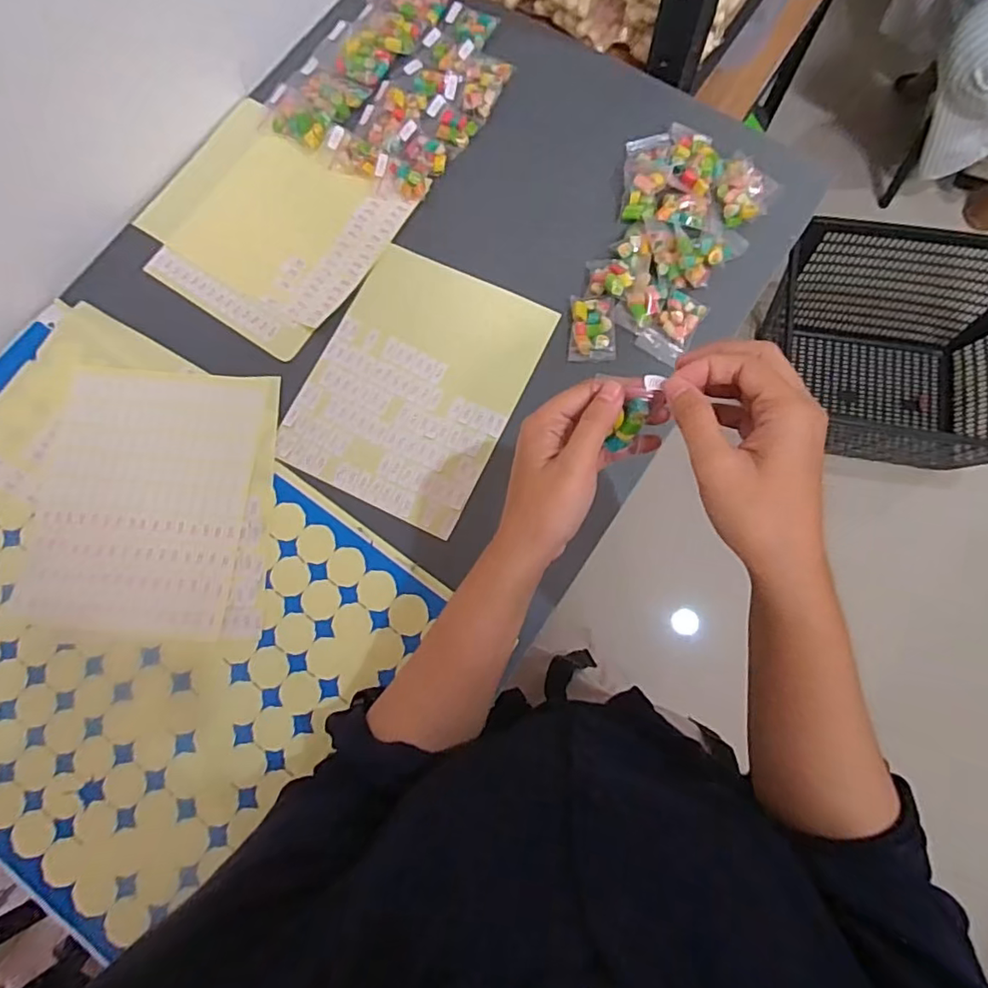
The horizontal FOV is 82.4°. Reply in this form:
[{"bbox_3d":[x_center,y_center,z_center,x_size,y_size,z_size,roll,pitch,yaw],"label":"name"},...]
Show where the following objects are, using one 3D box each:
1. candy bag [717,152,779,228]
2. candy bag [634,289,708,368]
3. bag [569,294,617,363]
[{"bbox_3d":[0.210,-0.255,0.473,0.048,0.014,0.061,26,79,8],"label":"candy bag"},{"bbox_3d":[0.144,-0.135,0.453,0.035,0.010,0.057,35,81,9],"label":"candy bag"},{"bbox_3d":[0.080,-0.132,0.454,0.035,0.009,0.052,3,77,3],"label":"bag"}]

